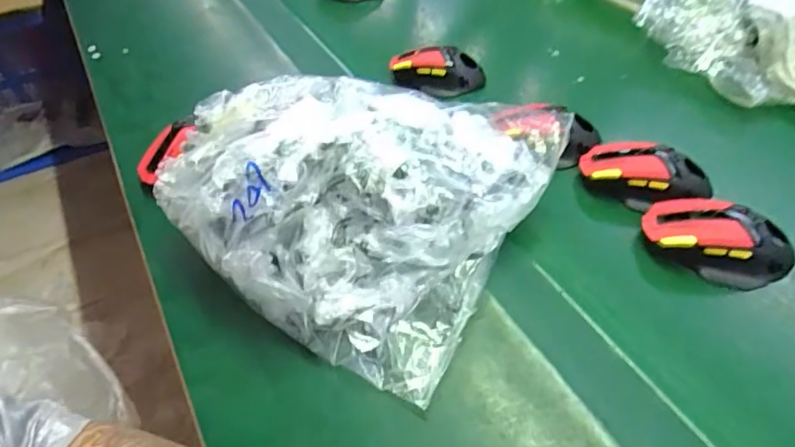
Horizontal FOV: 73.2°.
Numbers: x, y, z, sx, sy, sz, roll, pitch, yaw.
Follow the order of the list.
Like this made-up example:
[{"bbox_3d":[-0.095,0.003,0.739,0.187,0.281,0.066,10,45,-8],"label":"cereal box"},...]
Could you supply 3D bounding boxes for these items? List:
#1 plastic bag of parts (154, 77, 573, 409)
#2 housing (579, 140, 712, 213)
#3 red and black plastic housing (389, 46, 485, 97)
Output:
[{"bbox_3d":[-0.042,-0.038,0.491,0.298,0.122,0.266,23,54,24],"label":"plastic bag of parts"},{"bbox_3d":[0.234,-0.046,0.509,0.112,0.032,0.060,14,51,18],"label":"housing"},{"bbox_3d":[0.048,-0.190,0.659,0.119,0.043,0.042,7,49,12],"label":"red and black plastic housing"}]

